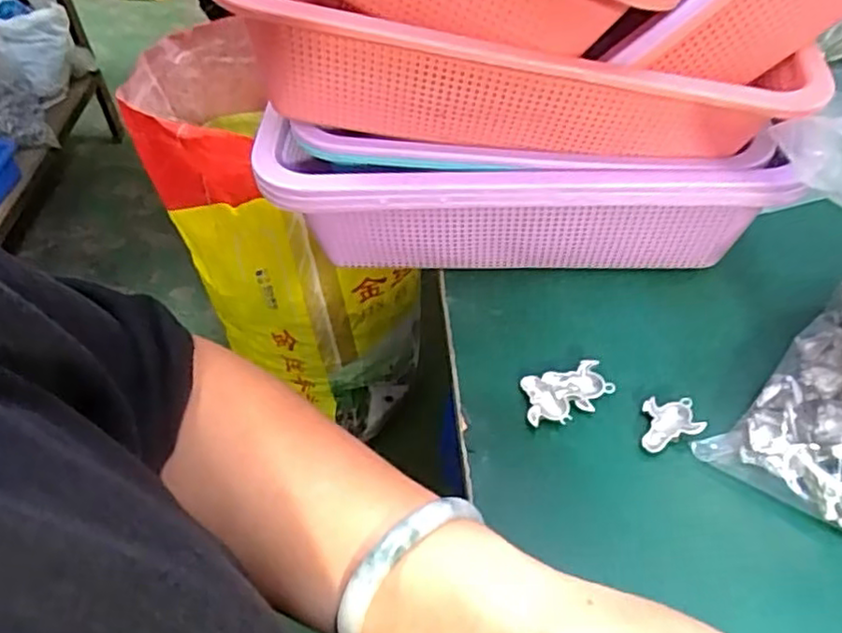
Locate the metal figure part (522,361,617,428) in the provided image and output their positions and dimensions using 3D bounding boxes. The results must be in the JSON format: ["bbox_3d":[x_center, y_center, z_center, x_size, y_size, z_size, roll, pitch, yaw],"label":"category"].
[{"bbox_3d":[0.076,0.040,0.351,0.045,0.005,0.032,-8,50,1],"label":"metal figure part"}]

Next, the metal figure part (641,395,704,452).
[{"bbox_3d":[0.126,0.055,0.337,0.028,0.008,0.029,8,49,10],"label":"metal figure part"}]

